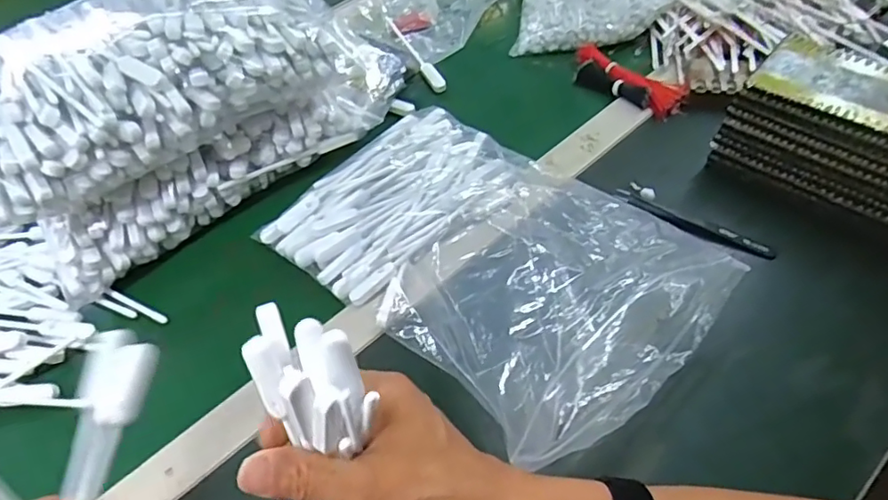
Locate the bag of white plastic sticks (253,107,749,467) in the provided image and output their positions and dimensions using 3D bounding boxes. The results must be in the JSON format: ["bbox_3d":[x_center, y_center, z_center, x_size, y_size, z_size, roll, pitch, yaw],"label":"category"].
[{"bbox_3d":[0.022,-0.012,0.438,0.205,0.100,0.325,-39,58,-21],"label":"bag of white plastic sticks"}]

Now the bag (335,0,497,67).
[{"bbox_3d":[-0.020,-0.316,0.728,0.208,0.027,0.183,-37,58,-20],"label":"bag"}]

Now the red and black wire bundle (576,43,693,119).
[{"bbox_3d":[0.189,-0.181,0.594,0.049,0.021,0.133,-40,59,-22],"label":"red and black wire bundle"}]

